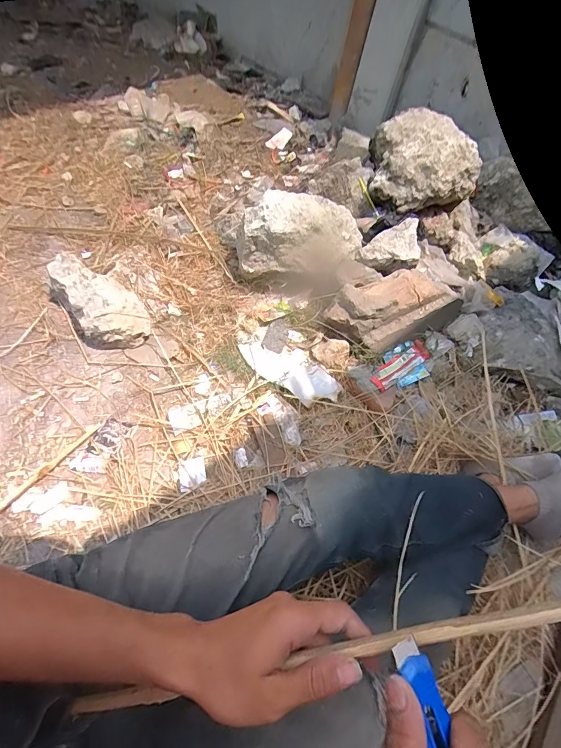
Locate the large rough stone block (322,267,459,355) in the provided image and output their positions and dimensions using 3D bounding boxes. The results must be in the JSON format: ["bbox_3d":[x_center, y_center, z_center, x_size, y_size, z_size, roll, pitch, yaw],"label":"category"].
[{"bbox_3d":[0.304,-0.172,0.996,0.352,0.124,0.154,-17,62,-20],"label":"large rough stone block"}]

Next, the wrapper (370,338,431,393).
[{"bbox_3d":[0.306,-0.022,0.979,0.207,0.032,0.068,-31,67,-26],"label":"wrapper"}]

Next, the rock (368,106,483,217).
[{"bbox_3d":[0.457,-0.691,1.205,0.309,0.181,0.355,9,56,-4],"label":"rock"}]

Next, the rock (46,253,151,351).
[{"bbox_3d":[-0.470,-0.186,0.972,0.183,0.125,0.266,-27,63,-23],"label":"rock"}]

